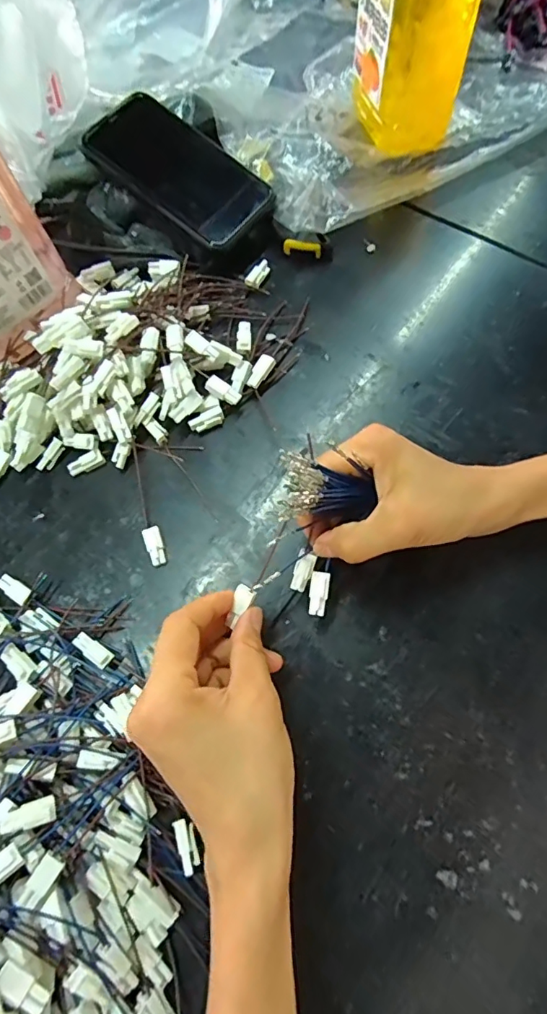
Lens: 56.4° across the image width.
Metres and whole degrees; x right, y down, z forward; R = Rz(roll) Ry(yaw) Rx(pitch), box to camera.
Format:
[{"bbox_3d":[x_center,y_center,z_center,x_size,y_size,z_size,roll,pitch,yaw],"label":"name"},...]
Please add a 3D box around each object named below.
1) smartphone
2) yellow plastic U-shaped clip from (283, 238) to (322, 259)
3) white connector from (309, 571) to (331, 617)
[{"bbox_3d":[-0.074,-0.268,0.402,0.147,0.010,0.078,40,79,5],"label":"smartphone"},{"bbox_3d":[0.023,-0.206,0.409,0.030,0.015,0.004,10,70,5],"label":"yellow plastic U-shaped clip"},{"bbox_3d":[0.027,0.050,0.294,0.011,0.004,0.025,8,82,4],"label":"white connector"}]

